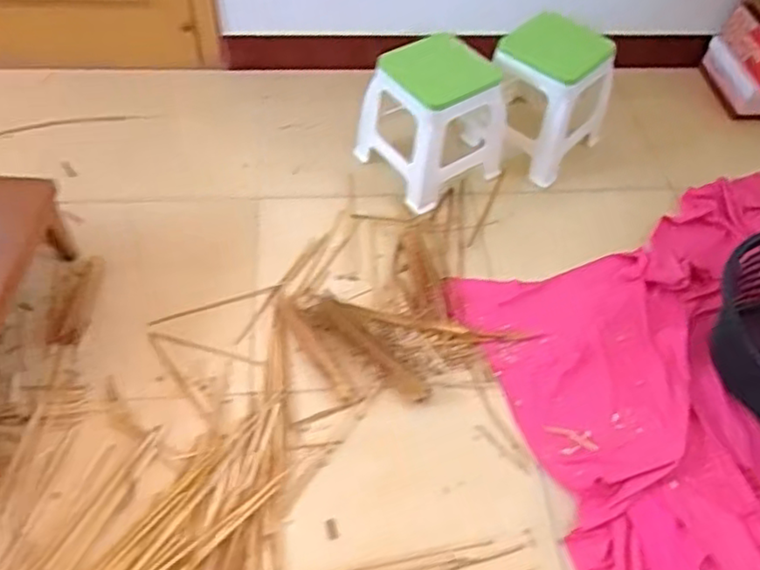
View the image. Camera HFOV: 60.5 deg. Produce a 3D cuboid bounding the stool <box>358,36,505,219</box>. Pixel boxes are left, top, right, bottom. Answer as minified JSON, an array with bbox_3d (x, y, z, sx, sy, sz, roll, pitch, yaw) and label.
[{"bbox_3d":[0.148,-0.462,1.802,0.322,0.375,0.319,-29,57,-23],"label":"stool"}]

